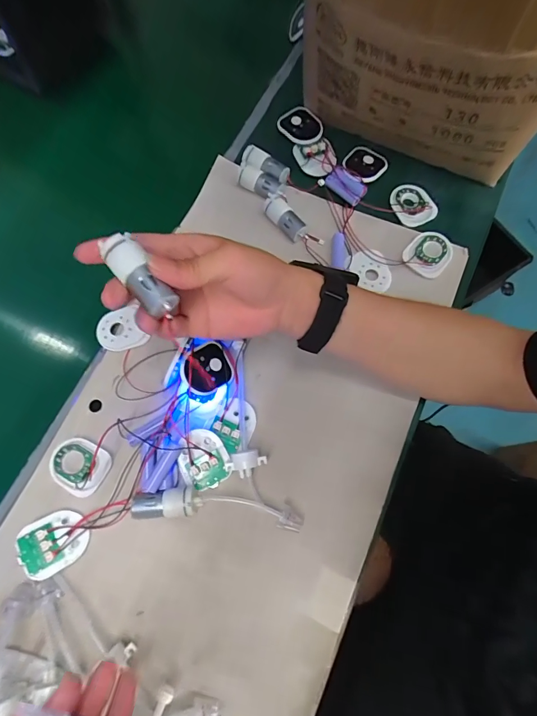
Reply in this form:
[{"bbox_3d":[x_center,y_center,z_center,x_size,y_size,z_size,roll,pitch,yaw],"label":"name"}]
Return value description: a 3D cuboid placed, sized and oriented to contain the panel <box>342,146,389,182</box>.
[{"bbox_3d":[0.121,-0.242,0.485,0.050,0.012,0.053,32,74,10],"label":"panel"}]

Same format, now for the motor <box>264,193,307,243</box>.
[{"bbox_3d":[0.018,-0.166,0.452,0.024,0.020,0.066,-39,75,-12],"label":"motor"}]

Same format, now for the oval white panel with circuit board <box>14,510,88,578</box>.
[{"bbox_3d":[-0.196,0.167,0.356,0.056,0.009,0.048,-22,74,-29],"label":"oval white panel with circuit board"}]

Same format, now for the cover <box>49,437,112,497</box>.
[{"bbox_3d":[-0.187,0.106,0.388,0.055,0.012,0.046,29,73,10],"label":"cover"}]

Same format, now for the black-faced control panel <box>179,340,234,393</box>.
[{"bbox_3d":[-0.062,0.011,0.392,0.056,0.006,0.045,-31,100,-36],"label":"black-faced control panel"}]

